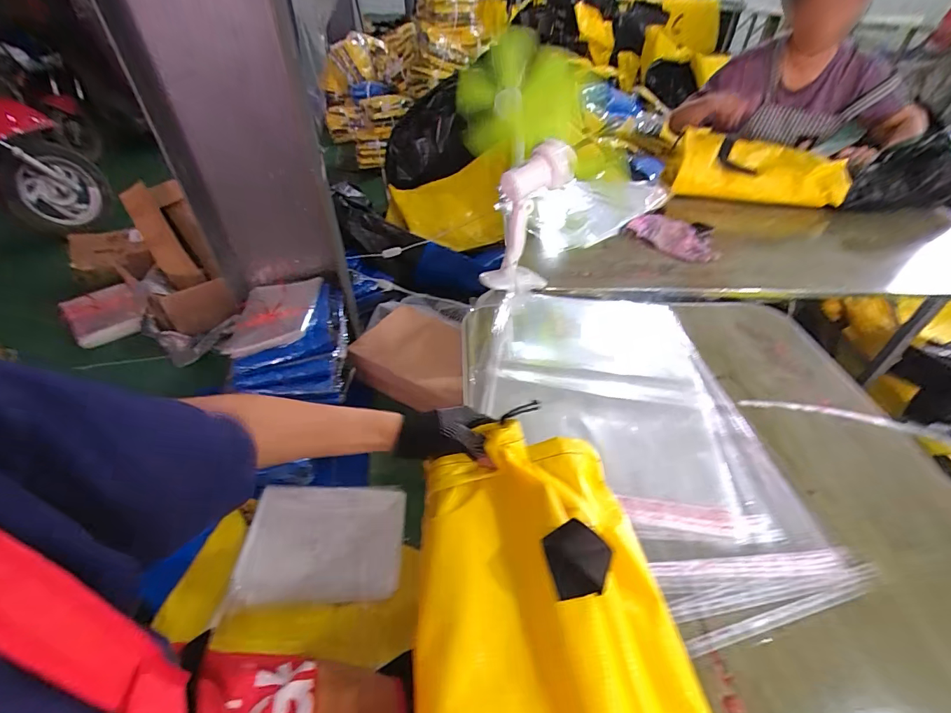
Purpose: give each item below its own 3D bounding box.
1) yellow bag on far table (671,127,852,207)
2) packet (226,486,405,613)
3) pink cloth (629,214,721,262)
[{"bbox_3d":[0.742,-0.473,1.082,0.396,0.141,0.175,12,44,13],"label":"yellow bag on far table"},{"bbox_3d":[-0.319,0.387,0.881,0.321,0.032,0.240,-3,43,-1],"label":"packet"},{"bbox_3d":[0.455,-0.276,0.953,0.102,0.034,0.213,-25,48,-24],"label":"pink cloth"}]

